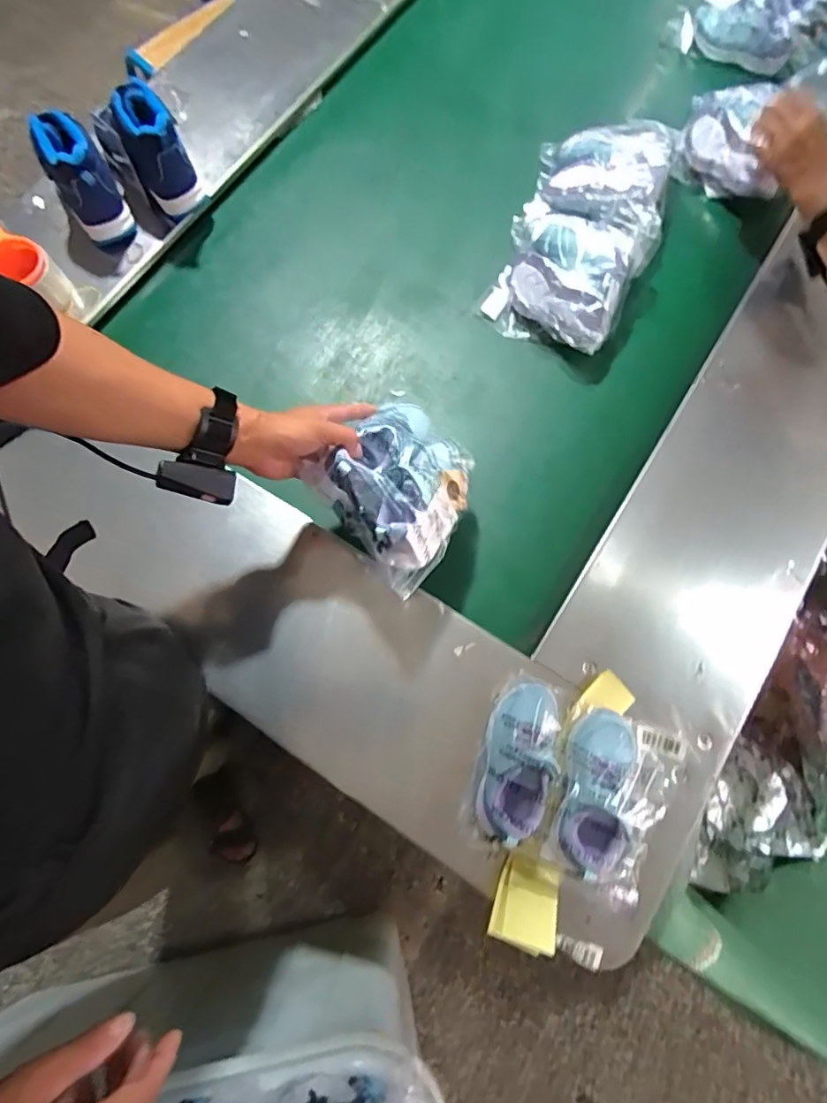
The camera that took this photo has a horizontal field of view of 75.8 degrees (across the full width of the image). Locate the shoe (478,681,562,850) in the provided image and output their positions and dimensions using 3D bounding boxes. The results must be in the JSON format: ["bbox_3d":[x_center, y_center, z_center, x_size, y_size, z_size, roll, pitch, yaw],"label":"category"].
[{"bbox_3d":[0.114,0.225,0.574,0.071,0.062,0.168,15,63,5],"label":"shoe"}]

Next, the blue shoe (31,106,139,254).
[{"bbox_3d":[-0.468,-0.525,0.764,0.079,0.141,0.084,-34,77,-8],"label":"blue shoe"}]

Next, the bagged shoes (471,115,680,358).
[{"bbox_3d":[0.253,-0.483,0.809,0.210,0.096,0.378,20,76,6],"label":"bagged shoes"}]

